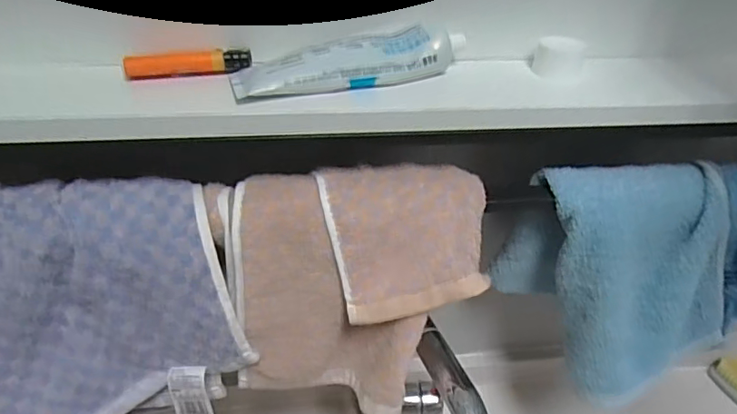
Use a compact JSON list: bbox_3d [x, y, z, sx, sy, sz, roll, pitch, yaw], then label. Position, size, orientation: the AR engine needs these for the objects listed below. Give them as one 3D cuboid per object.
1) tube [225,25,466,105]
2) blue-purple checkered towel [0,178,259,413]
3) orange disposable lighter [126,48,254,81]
[{"bbox_3d":[-0.009,-0.096,0.352,0.154,0.025,0.036,-10,38,-17],"label":"tube"},{"bbox_3d":[-0.179,0.072,0.363,0.174,0.181,0.043,-9,20,-8],"label":"blue-purple checkered towel"},{"bbox_3d":[-0.117,-0.094,0.354,0.079,0.014,0.012,-8,37,-15],"label":"orange disposable lighter"}]

